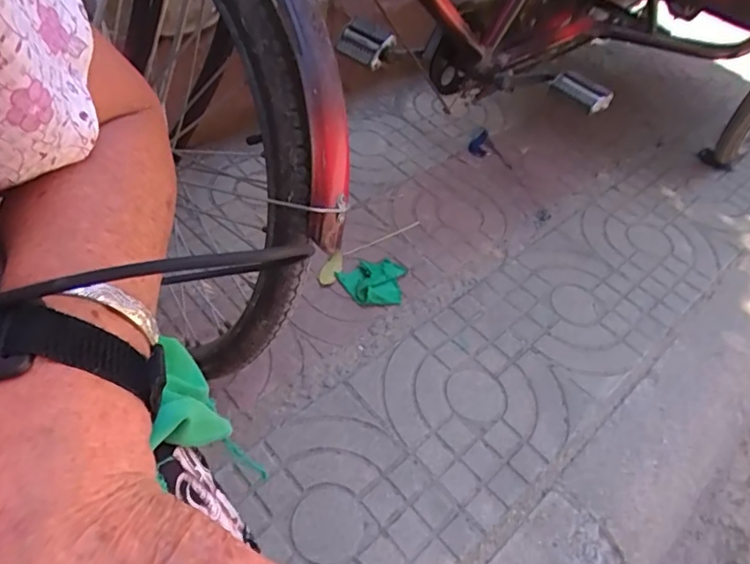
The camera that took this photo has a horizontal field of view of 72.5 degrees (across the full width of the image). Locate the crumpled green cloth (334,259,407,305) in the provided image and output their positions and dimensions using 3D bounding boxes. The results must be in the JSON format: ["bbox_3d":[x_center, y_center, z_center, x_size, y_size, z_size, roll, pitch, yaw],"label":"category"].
[{"bbox_3d":[0.007,-0.006,0.927,0.122,0.029,0.110,-31,59,-30],"label":"crumpled green cloth"}]

